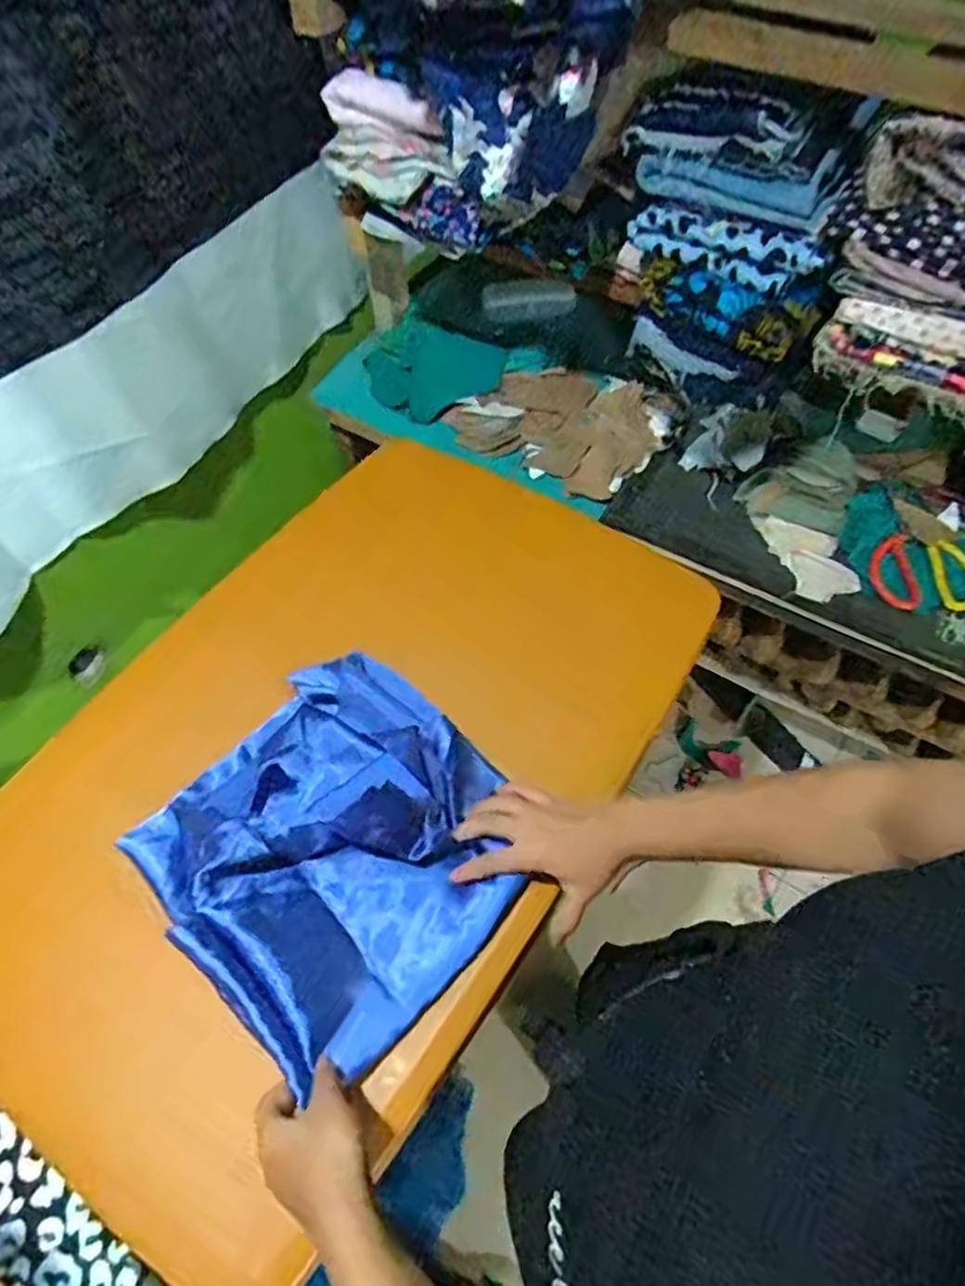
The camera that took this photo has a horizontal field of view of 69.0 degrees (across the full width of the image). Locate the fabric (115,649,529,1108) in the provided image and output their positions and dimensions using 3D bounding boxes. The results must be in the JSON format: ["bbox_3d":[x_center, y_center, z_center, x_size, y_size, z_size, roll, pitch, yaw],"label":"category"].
[{"bbox_3d":[-0.119,0.161,0.593,0.282,0.054,0.280,35,65,21],"label":"fabric"}]

